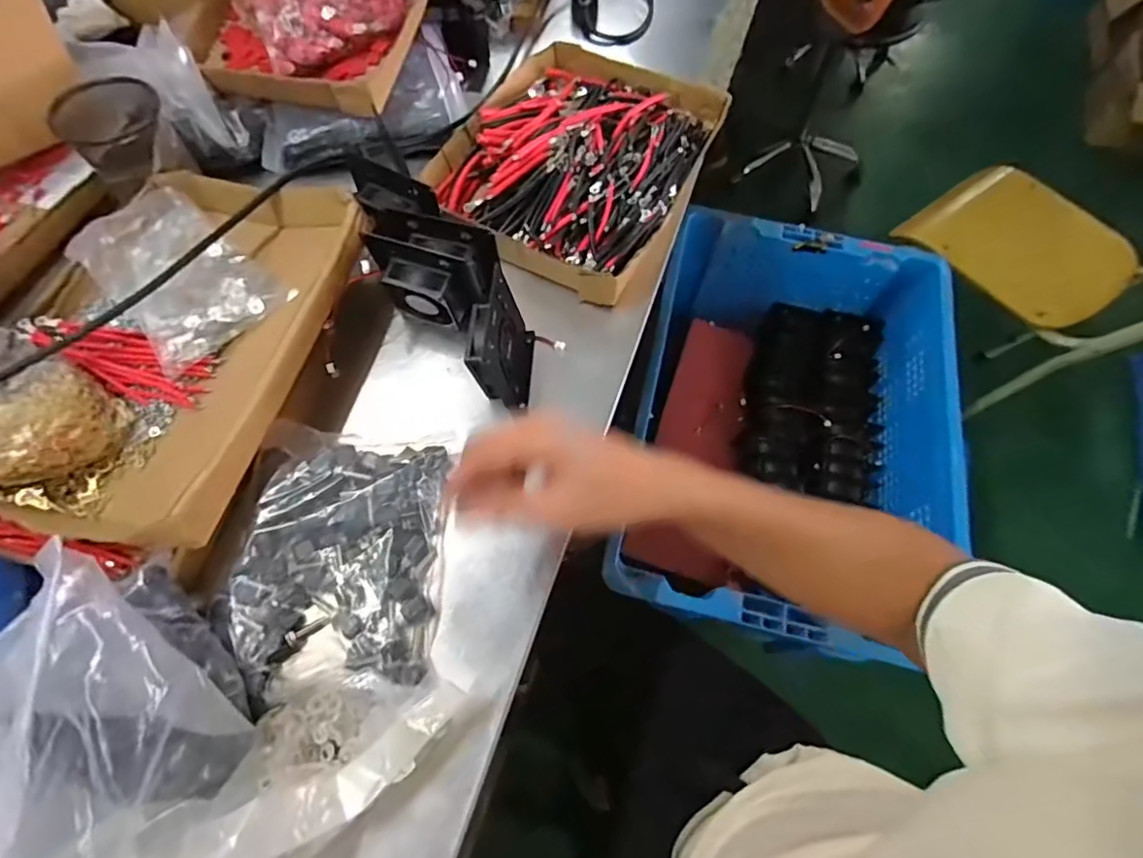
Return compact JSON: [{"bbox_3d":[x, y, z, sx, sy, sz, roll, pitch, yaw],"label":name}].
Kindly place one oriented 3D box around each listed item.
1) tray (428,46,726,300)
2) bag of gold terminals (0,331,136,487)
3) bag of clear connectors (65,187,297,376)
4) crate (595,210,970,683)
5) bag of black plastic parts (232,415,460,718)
[{"bbox_3d":[0.009,-0.301,0.585,0.265,0.039,0.325,26,66,10],"label":"tray"},{"bbox_3d":[-0.430,-0.012,0.411,0.147,0.055,0.112,21,65,8],"label":"bag of gold terminals"},{"bbox_3d":[-0.338,-0.135,0.471,0.161,0.040,0.110,39,69,16],"label":"bag of clear connectors"},{"bbox_3d":[0.286,0.006,0.773,0.372,0.217,0.564,14,64,5],"label":"crate"},{"bbox_3d":[-0.171,0.090,0.405,0.146,0.035,0.185,3,64,-1],"label":"bag of black plastic parts"}]

